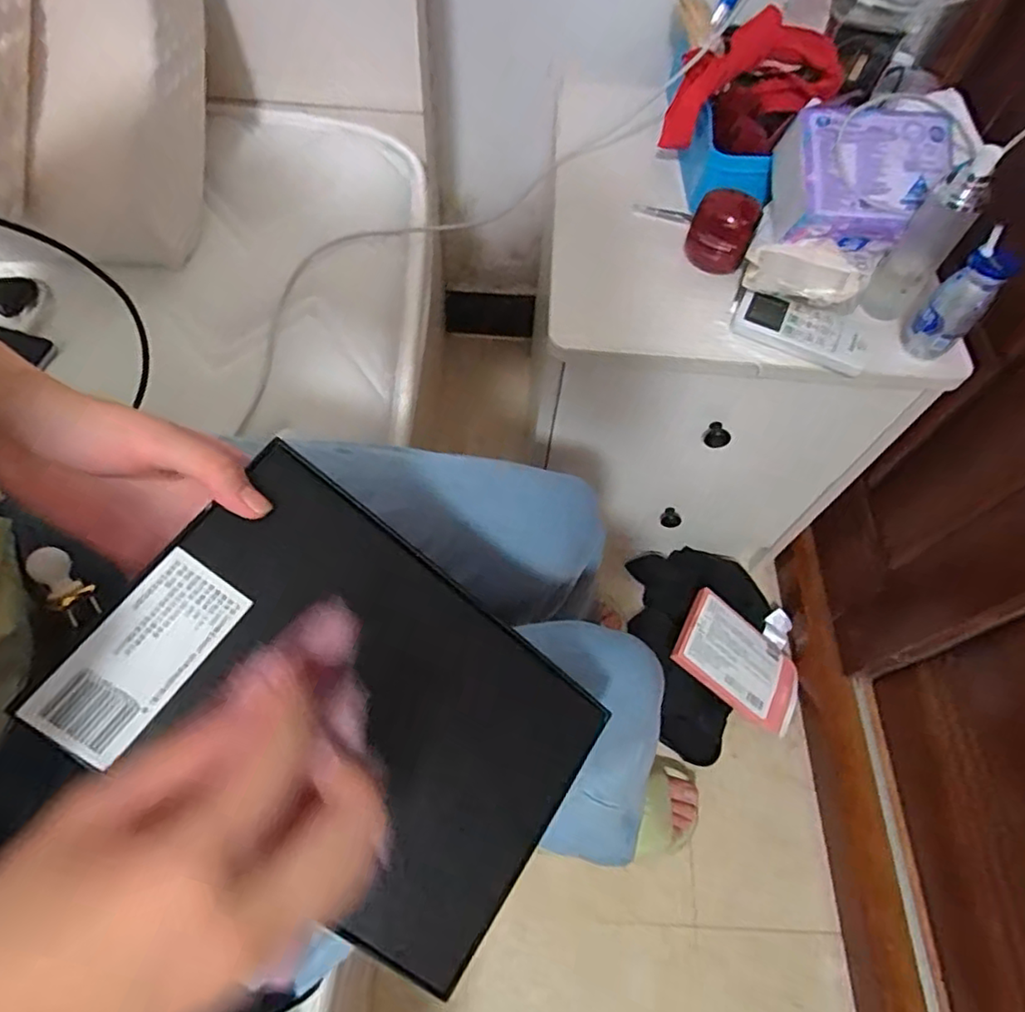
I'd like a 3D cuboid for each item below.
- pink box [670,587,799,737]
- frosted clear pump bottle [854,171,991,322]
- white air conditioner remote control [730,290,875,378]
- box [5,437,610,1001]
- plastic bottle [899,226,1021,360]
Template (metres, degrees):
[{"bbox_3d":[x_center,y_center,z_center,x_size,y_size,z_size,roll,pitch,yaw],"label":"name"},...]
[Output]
[{"bbox_3d":[0.324,0.222,0.875,0.207,0.022,0.121,38,59,-6],"label":"pink box"},{"bbox_3d":[0.364,-0.231,0.548,0.043,0.146,0.035,37,66,16],"label":"frosted clear pump bottle"},{"bbox_3d":[0.268,-0.163,0.572,0.122,0.020,0.055,21,63,8],"label":"white air conditioner remote control"},{"bbox_3d":[-0.075,0.099,0.300,0.226,0.017,0.151,41,67,-11],"label":"box"},{"bbox_3d":[0.387,-0.177,0.535,0.037,0.109,0.042,-36,69,-20],"label":"plastic bottle"}]

